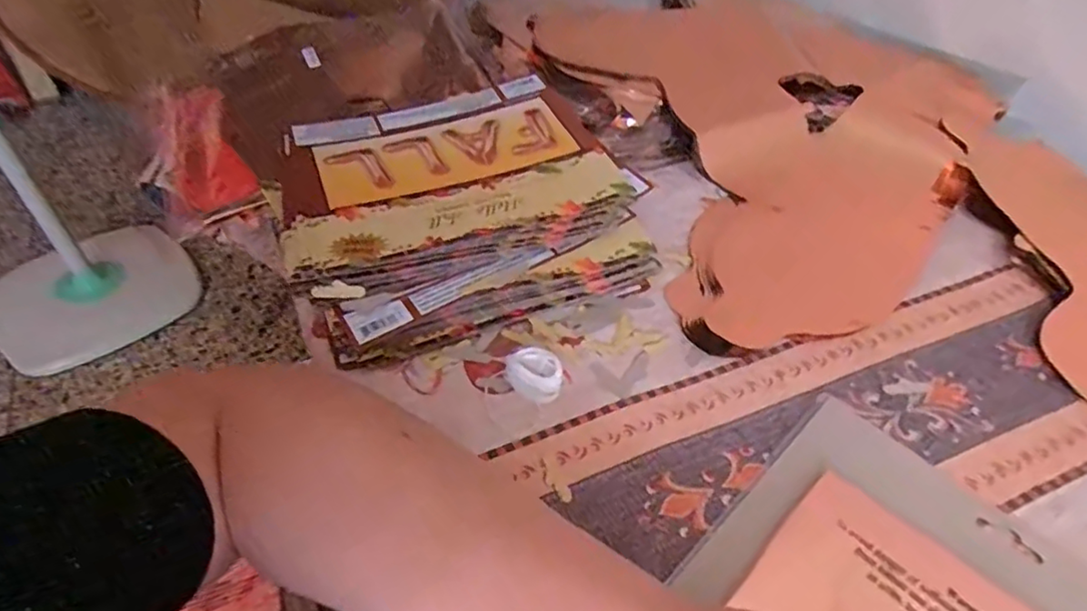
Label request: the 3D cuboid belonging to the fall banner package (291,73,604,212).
[{"bbox_3d":[-0.059,-0.119,0.438,0.200,0.013,0.116,-20,50,-18],"label":"fall banner package"}]

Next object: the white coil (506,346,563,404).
[{"bbox_3d":[-0.005,0.038,0.343,0.030,0.010,0.032,0,47,0],"label":"white coil"}]

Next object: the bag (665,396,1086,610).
[{"bbox_3d":[0.169,0.143,0.254,0.161,0.007,0.196,-35,56,-28],"label":"bag"}]

